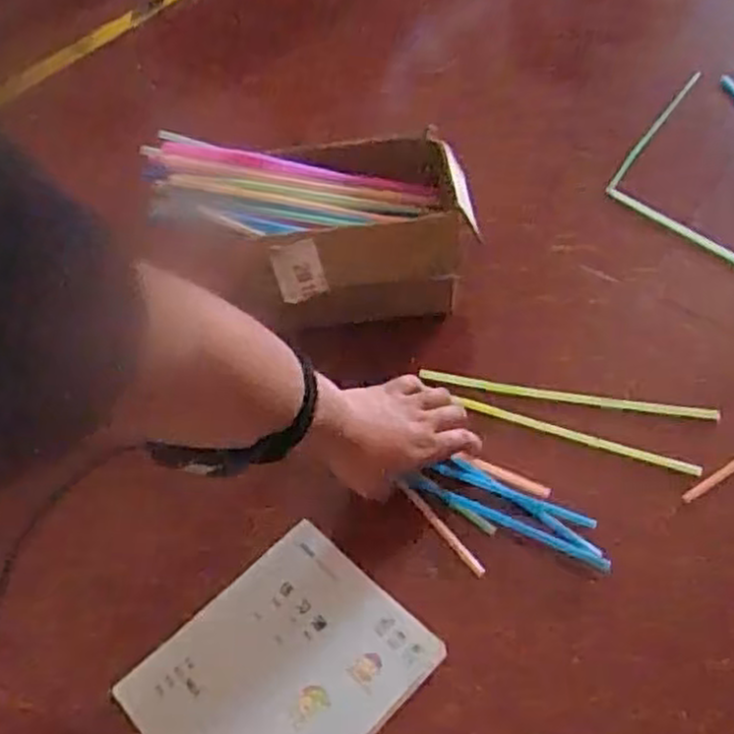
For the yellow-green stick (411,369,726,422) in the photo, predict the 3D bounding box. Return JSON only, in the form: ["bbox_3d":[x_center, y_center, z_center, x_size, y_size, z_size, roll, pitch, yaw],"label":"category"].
[{"bbox_3d":[0.175,0.025,0.683,0.255,0.008,0.016,8,53,11],"label":"yellow-green stick"}]

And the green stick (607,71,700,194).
[{"bbox_3d":[0.340,-0.282,0.911,0.013,0.012,0.253,27,59,24],"label":"green stick"}]

